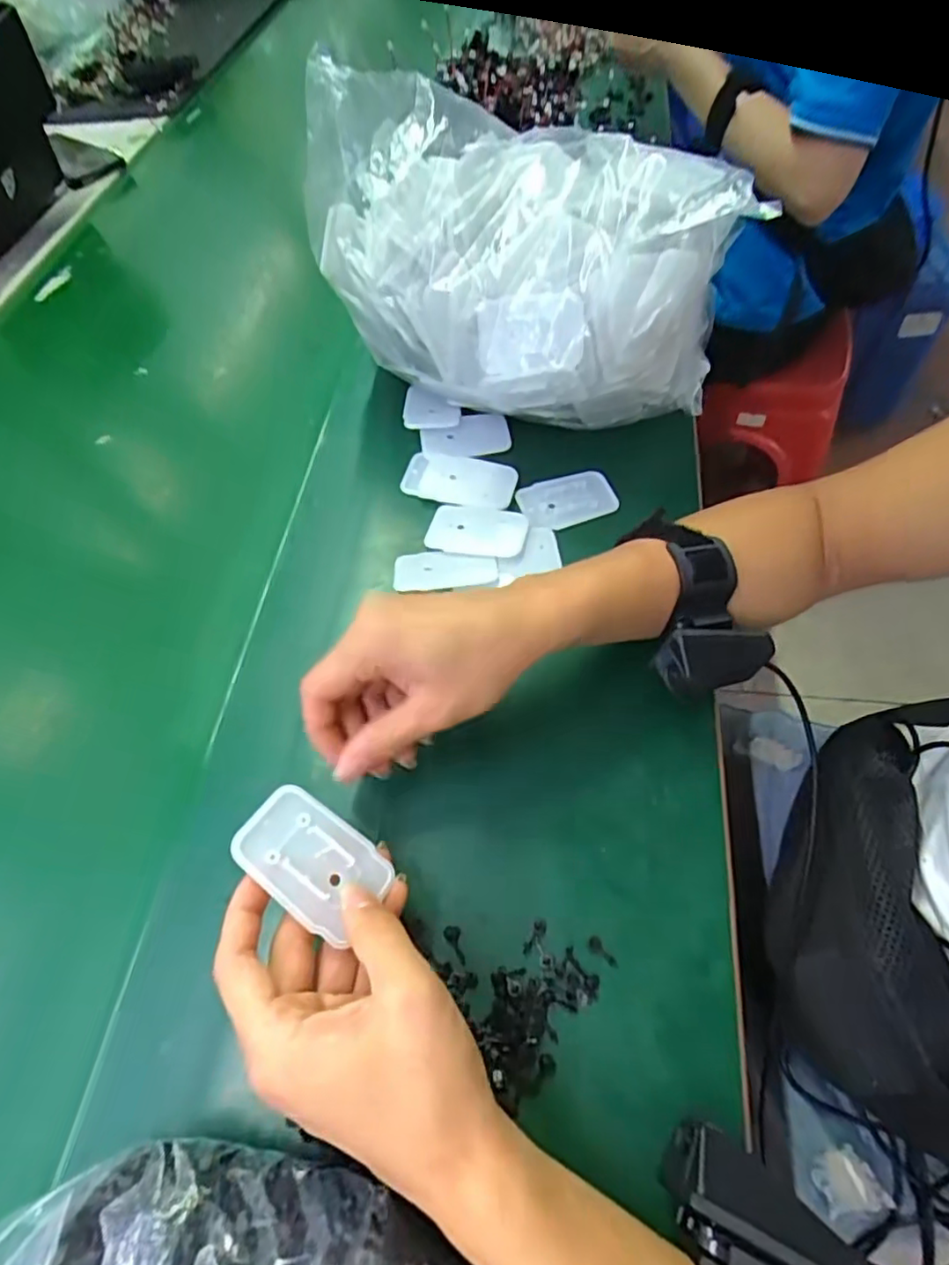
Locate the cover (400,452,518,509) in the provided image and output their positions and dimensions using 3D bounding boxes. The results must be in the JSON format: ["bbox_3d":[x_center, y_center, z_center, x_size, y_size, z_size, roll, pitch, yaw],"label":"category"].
[{"bbox_3d":[-0.012,-0.115,0.458,0.082,0.004,0.042,16,61,13],"label":"cover"}]

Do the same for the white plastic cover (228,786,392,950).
[{"bbox_3d":[-0.072,0.101,0.277,0.066,0.004,0.043,40,47,-3],"label":"white plastic cover"}]

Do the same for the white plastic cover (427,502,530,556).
[{"bbox_3d":[0.002,-0.071,0.438,0.068,0.009,0.045,10,60,9],"label":"white plastic cover"}]

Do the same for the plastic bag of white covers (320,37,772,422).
[{"bbox_3d":[0.029,-0.240,0.423,0.277,0.190,0.157,5,60,7],"label":"plastic bag of white covers"}]

